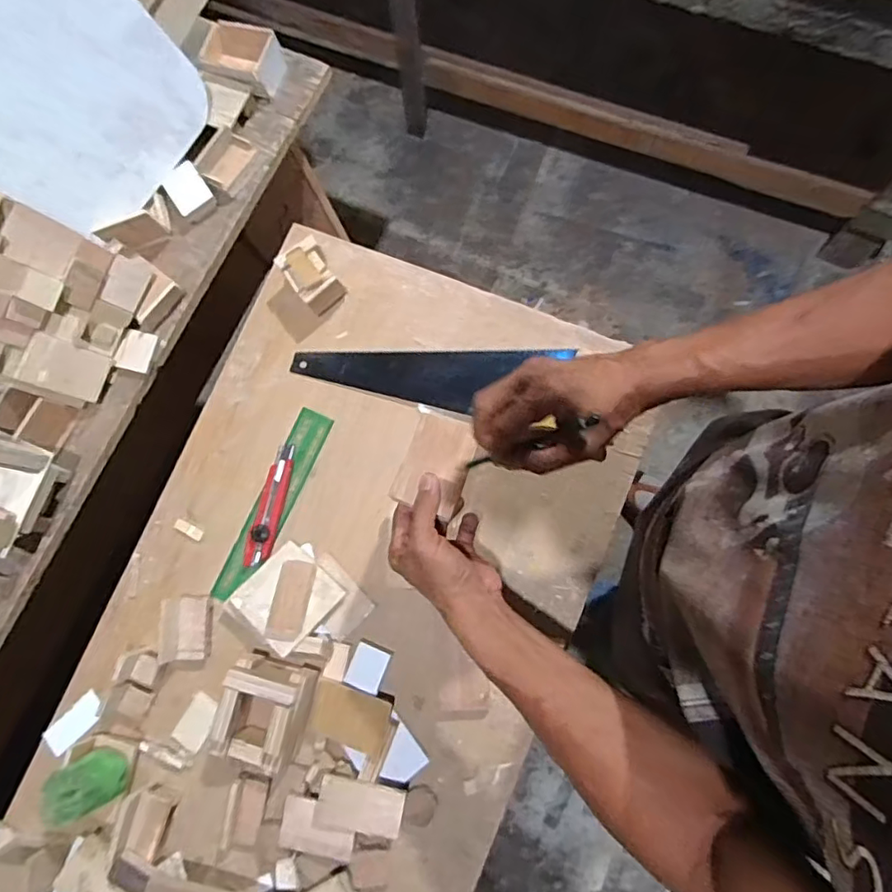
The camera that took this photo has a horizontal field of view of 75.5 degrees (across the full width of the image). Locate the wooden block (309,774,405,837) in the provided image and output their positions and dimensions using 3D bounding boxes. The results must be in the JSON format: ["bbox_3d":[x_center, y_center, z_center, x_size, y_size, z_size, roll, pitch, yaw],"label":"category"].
[{"bbox_3d":[-0.089,0.373,0.597,0.088,0.009,0.046,8,60,2],"label":"wooden block"}]

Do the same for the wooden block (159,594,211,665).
[{"bbox_3d":[-0.297,0.209,0.659,0.044,0.032,0.070,-3,80,6],"label":"wooden block"}]

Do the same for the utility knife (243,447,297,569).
[{"bbox_3d":[-0.207,0.069,0.682,0.031,0.017,0.145,12,82,8],"label":"utility knife"}]

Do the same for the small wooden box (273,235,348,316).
[{"bbox_3d":[-0.165,-0.207,0.719,0.060,0.054,0.085,-35,78,0],"label":"small wooden box"}]

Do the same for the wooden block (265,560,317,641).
[{"bbox_3d":[-0.170,0.168,0.637,0.037,0.027,0.085,9,62,2],"label":"wooden block"}]

